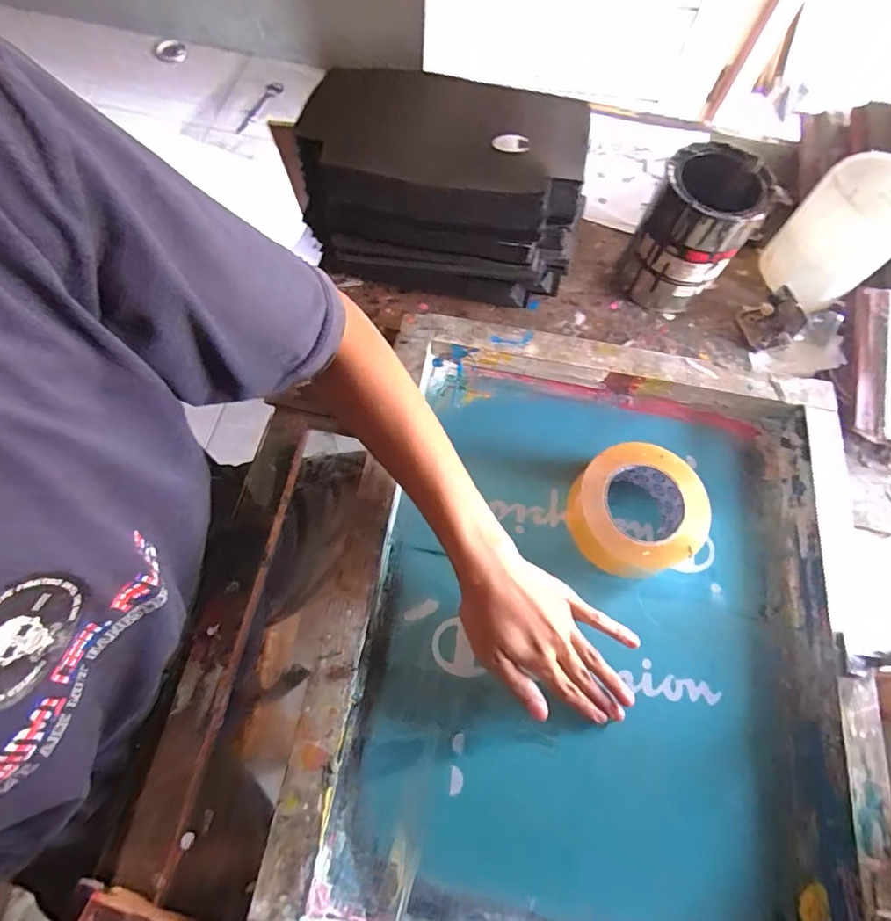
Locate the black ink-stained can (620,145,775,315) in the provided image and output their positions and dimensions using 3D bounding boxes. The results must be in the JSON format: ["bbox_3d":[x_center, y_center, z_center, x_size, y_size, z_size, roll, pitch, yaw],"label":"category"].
[{"bbox_3d":[0.277,-0.254,0.567,0.101,0.144,0.103,1,68,-2],"label":"black ink-stained can"}]

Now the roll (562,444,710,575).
[{"bbox_3d":[0.192,0.047,0.487,0.127,0.055,0.116,1,68,-2],"label":"roll"}]

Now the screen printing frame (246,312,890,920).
[{"bbox_3d":[0.137,0.141,0.452,0.464,0.051,0.549,10,68,2],"label":"screen printing frame"}]

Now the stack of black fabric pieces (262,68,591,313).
[{"bbox_3d":[0.001,-0.310,0.576,0.289,0.152,0.198,8,68,1],"label":"stack of black fabric pieces"}]

